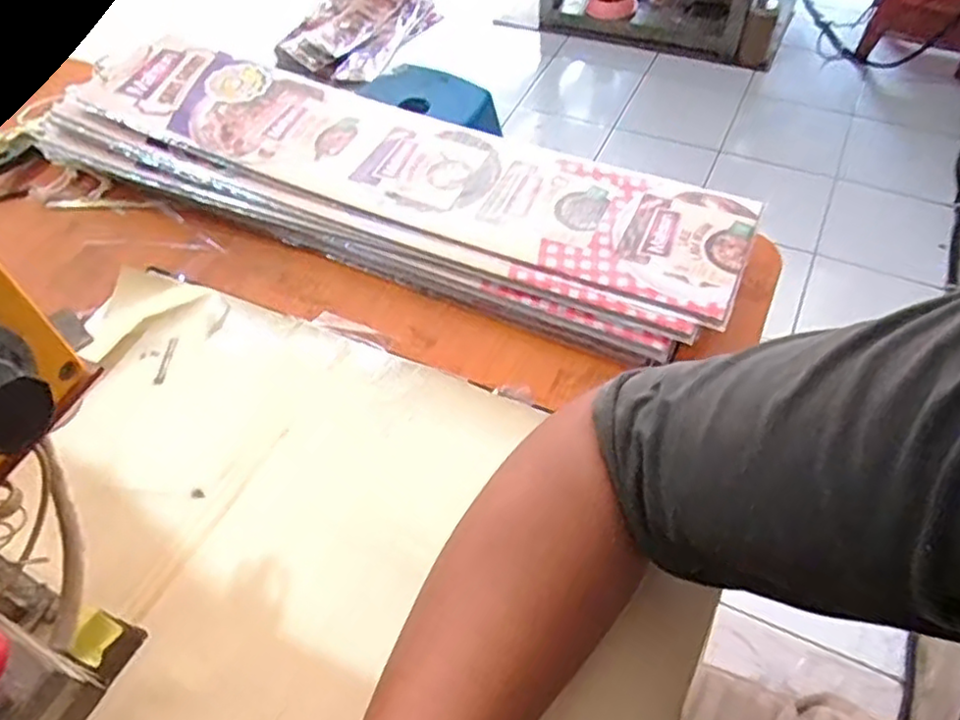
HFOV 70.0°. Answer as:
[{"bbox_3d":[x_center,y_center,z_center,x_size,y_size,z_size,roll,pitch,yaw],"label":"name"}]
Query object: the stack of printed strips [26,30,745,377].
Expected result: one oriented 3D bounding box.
[{"bbox_3d":[-0.082,-0.149,0.547,0.567,0.047,0.156,20,58,16],"label":"stack of printed strips"}]

